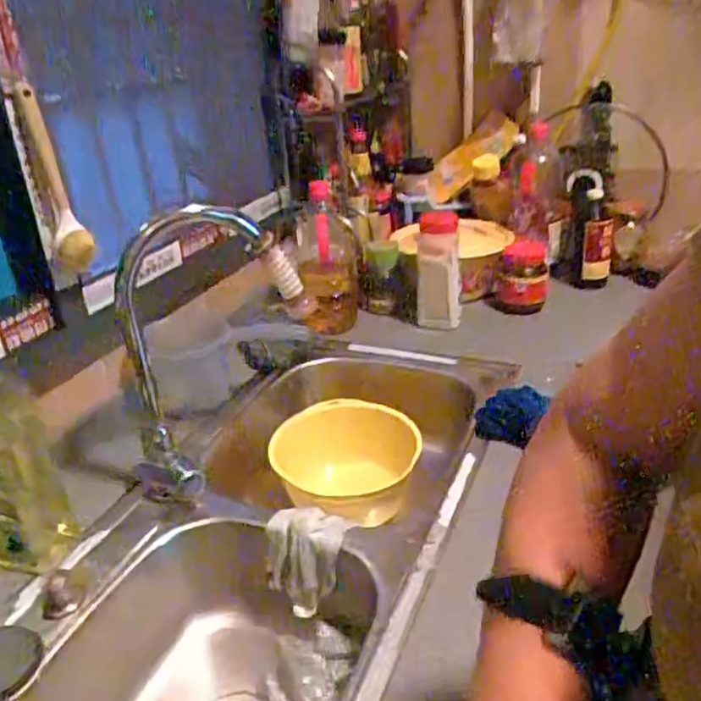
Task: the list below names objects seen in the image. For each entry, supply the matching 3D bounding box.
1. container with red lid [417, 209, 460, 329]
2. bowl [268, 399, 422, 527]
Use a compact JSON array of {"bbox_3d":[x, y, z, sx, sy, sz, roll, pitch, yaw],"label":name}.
[{"bbox_3d":[0.155,-0.141,1.167,0.071,0.177,0.161,-1,27,8],"label":"container with red lid"},{"bbox_3d":[-0.017,0.161,1.003,0.218,0.102,0.178,3,28,14],"label":"bowl"}]

